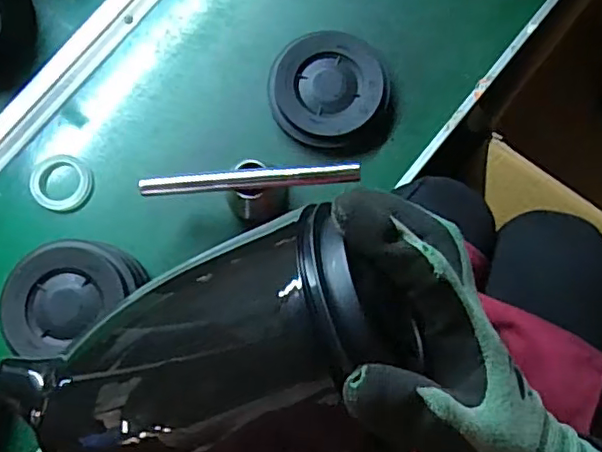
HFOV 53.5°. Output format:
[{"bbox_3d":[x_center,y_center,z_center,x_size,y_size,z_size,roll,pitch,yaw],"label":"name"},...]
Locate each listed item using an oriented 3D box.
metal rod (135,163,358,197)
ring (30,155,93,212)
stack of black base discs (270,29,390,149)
[{"bbox_3d":[-0.046,-0.042,0.546,0.197,0.014,0.017,-4,81,1],"label":"metal rod"},{"bbox_3d":[-0.241,-0.044,0.601,0.054,0.017,0.056,0,81,1],"label":"ring"},{"bbox_3d":[0.028,-0.134,0.595,0.115,0.033,0.107,4,81,2],"label":"stack of black base discs"}]

